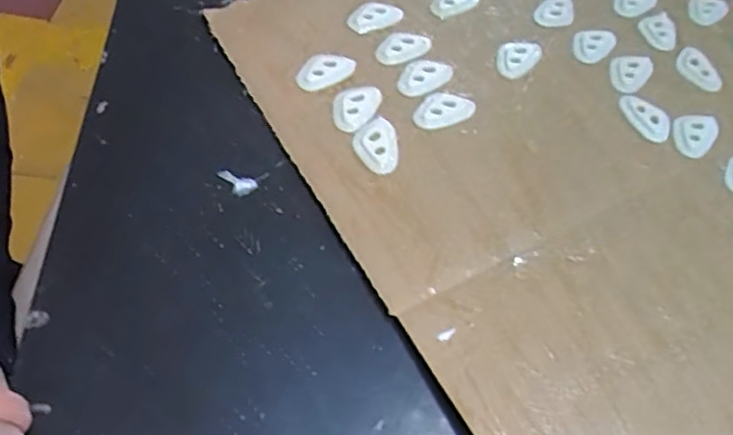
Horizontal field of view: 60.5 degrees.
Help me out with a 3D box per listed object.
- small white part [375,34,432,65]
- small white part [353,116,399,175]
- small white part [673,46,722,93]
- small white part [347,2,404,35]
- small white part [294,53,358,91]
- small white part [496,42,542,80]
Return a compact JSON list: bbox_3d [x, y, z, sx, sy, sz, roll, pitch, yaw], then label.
[{"bbox_3d":[0.016,-0.073,0.268,0.024,0.004,0.015,-32,66,-20],"label":"small white part"},{"bbox_3d":[0.004,-0.028,0.239,0.016,0.004,0.025,-9,60,-8],"label":"small white part"},{"bbox_3d":[0.147,-0.065,0.276,0.014,0.004,0.023,-34,66,-21],"label":"small white part"},{"bbox_3d":[0.004,-0.089,0.276,0.024,0.006,0.013,-29,65,-19],"label":"small white part"},{"bbox_3d":[-0.017,-0.060,0.259,0.017,0.004,0.025,40,65,19],"label":"small white part"},{"bbox_3d":[0.065,-0.070,0.271,0.016,0.004,0.025,31,62,15],"label":"small white part"}]

